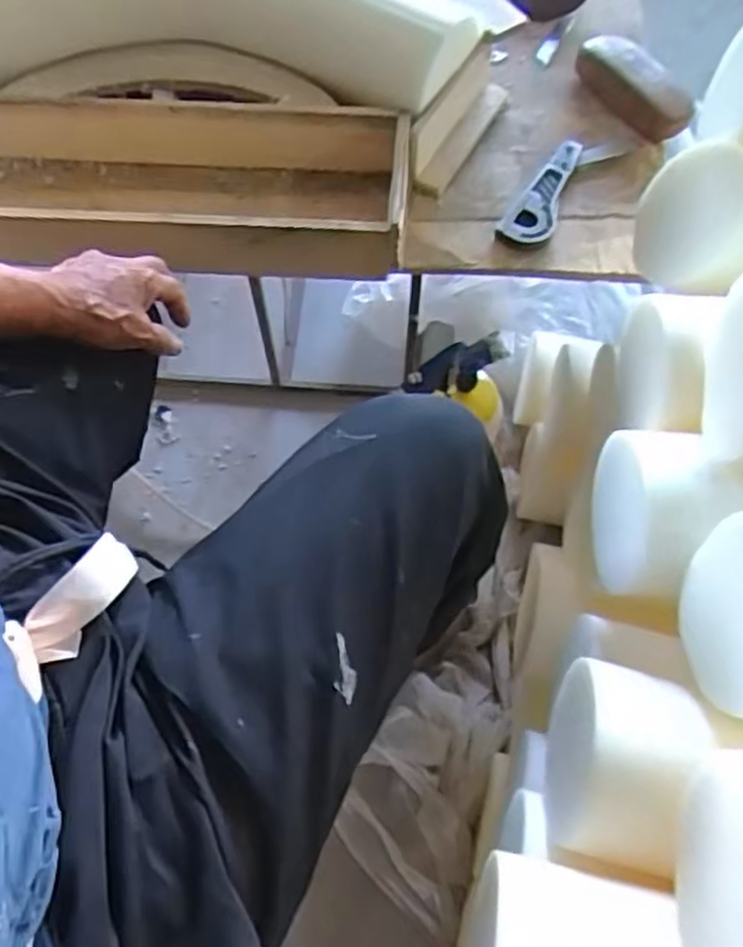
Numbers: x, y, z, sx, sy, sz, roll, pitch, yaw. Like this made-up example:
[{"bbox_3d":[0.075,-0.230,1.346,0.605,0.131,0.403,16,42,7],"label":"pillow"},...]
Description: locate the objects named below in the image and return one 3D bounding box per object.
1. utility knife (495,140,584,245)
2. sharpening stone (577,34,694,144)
[{"bbox_3d":[0.196,-0.306,0.809,0.051,0.025,0.157,30,68,14],"label":"utility knife"},{"bbox_3d":[0.306,-0.458,0.866,0.065,0.050,0.163,-28,68,-12],"label":"sharpening stone"}]

